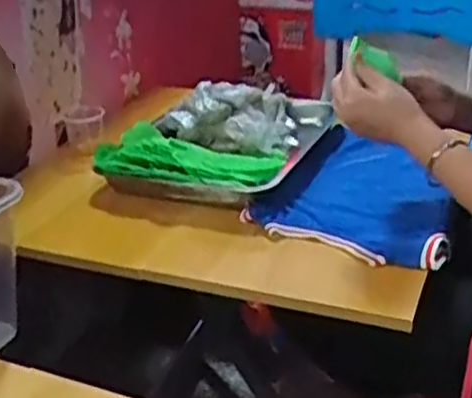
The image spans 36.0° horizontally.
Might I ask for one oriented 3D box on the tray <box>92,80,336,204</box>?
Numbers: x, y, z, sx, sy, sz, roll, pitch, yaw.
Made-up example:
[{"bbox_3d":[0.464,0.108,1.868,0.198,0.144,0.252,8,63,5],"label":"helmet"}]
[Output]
[{"bbox_3d":[-0.021,-0.084,1.046,0.257,0.079,0.335,8,27,20],"label":"tray"}]

